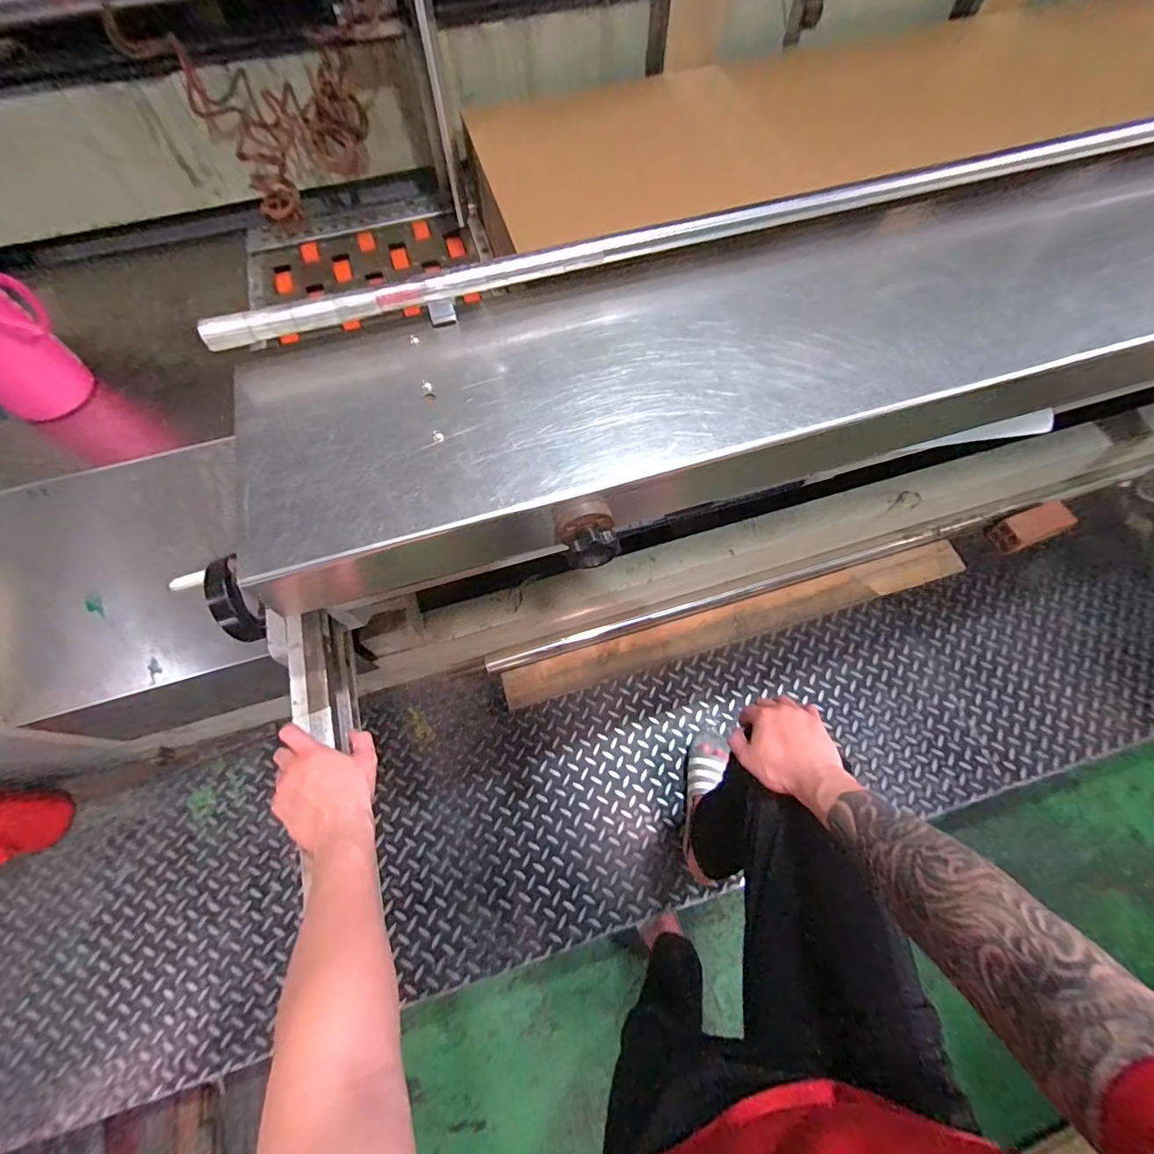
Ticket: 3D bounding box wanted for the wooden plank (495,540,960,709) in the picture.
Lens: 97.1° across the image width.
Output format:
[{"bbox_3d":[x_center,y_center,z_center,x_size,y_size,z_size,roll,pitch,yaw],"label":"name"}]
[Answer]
[{"bbox_3d":[0.399,0.106,1.241,1.173,0.039,0.100,-16,67,-6],"label":"wooden plank"}]

